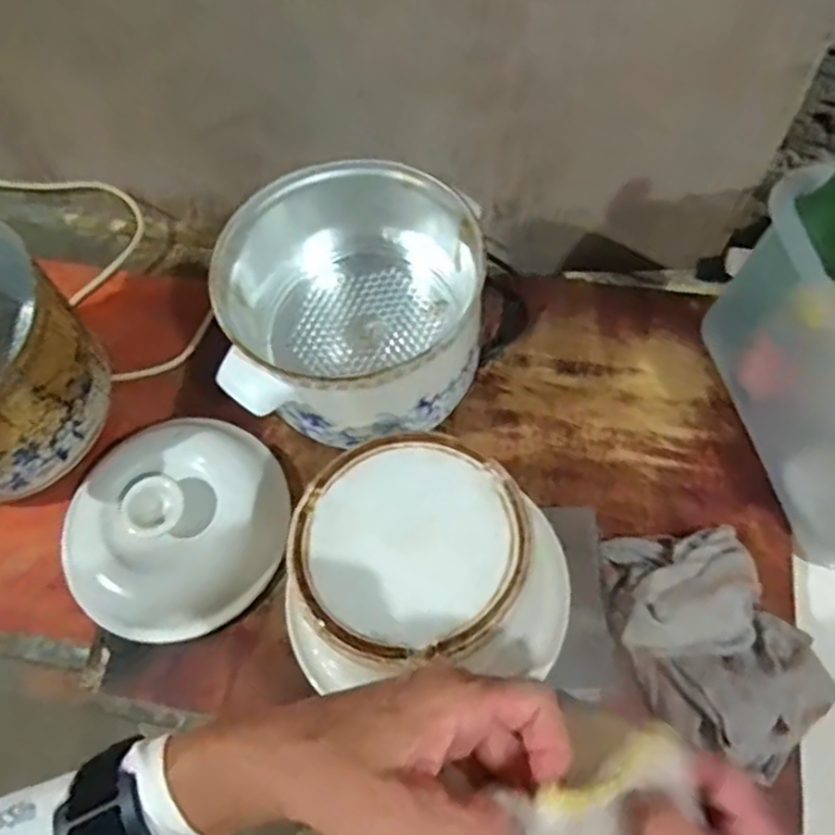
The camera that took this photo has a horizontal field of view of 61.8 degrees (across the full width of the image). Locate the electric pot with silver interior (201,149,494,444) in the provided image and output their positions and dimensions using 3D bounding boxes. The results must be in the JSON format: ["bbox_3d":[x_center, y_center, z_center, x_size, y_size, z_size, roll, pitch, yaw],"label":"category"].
[{"bbox_3d":[-0.062,-0.099,0.644,0.219,0.149,0.230,1,61,-2],"label":"electric pot with silver interior"}]

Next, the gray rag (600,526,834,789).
[{"bbox_3d":[0.240,0.173,0.561,0.136,0.061,0.199,-24,65,-15],"label":"gray rag"}]

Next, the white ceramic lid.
[{"bbox_3d":[-0.226,0.098,0.652,0.202,0.062,0.199,1,61,-2],"label":"white ceramic lid"}]

